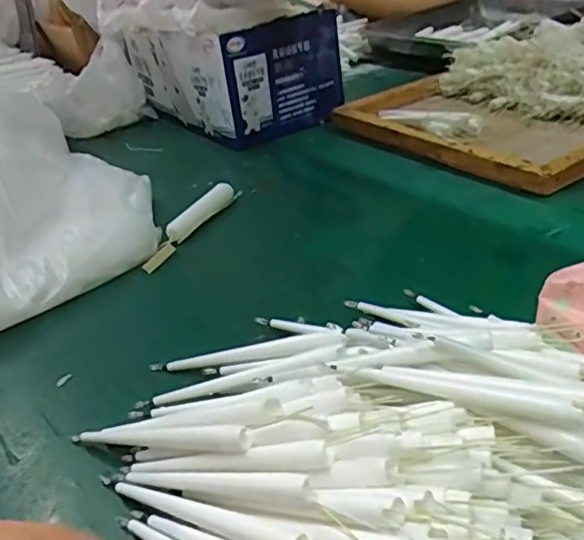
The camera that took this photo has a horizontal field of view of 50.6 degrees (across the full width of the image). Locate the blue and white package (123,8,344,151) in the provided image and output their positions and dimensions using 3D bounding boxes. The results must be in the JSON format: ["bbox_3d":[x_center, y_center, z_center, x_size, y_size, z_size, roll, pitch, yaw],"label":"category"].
[{"bbox_3d":[-0.084,-0.263,0.813,0.174,0.127,0.257,-25,35,-27],"label":"blue and white package"}]

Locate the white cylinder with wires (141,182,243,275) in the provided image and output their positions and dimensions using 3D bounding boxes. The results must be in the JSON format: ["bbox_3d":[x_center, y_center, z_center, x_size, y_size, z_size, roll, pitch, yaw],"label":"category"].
[{"bbox_3d":[-0.091,-0.041,0.548,0.020,0.023,0.141,9,34,25],"label":"white cylinder with wires"}]

